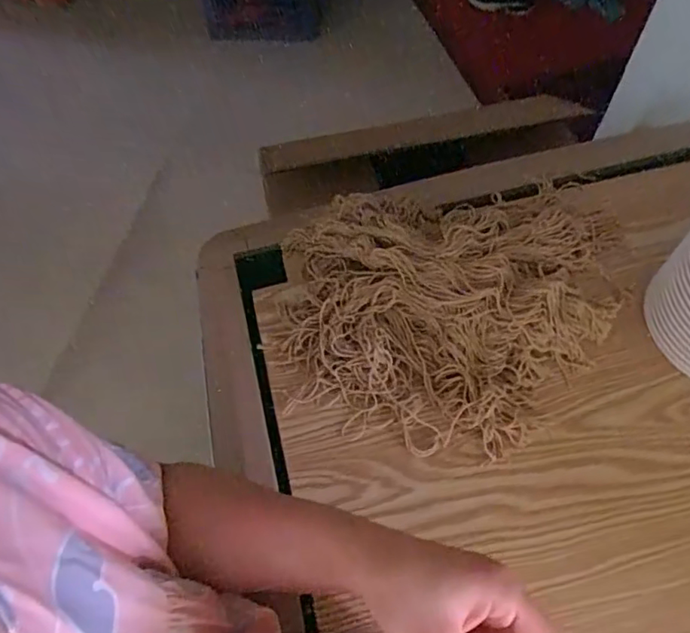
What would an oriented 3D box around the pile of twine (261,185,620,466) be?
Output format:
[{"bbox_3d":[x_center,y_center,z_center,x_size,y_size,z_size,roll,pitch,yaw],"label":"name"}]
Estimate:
[{"bbox_3d":[0.112,-0.017,0.539,0.371,0.061,0.291,-5,60,2],"label":"pile of twine"}]

